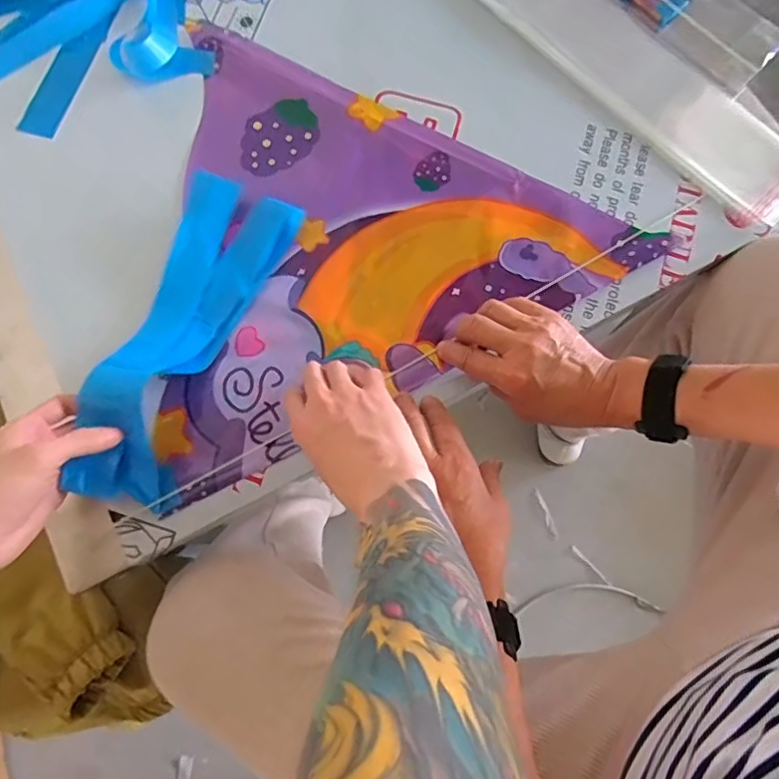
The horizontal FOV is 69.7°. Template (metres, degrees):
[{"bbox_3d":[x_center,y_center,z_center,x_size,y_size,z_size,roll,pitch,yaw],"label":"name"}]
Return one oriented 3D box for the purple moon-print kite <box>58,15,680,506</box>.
[{"bbox_3d":[-0.065,-0.076,0.506,0.446,0.029,0.436,29,77,7],"label":"purple moon-print kite"}]

